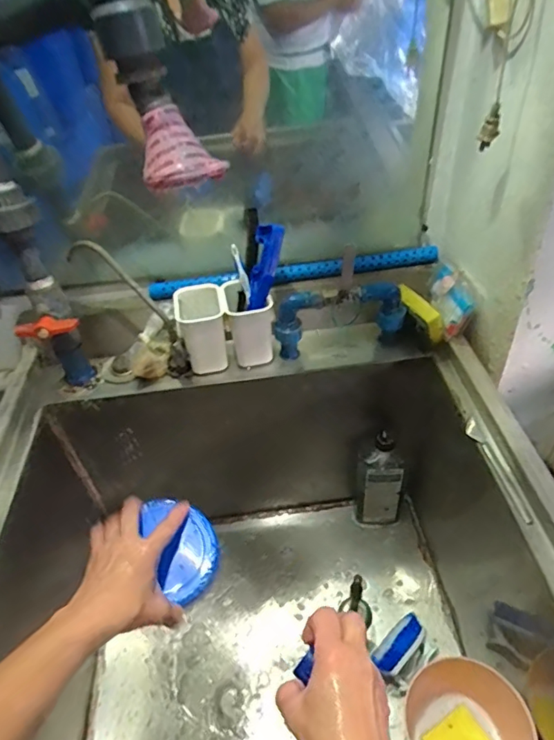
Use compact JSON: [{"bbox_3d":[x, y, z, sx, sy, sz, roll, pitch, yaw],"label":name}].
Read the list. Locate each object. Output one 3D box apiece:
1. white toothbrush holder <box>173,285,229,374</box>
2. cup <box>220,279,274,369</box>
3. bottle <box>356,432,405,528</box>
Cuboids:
[{"bbox_3d":[-0.115,-0.064,0.780,0.072,0.122,0.085,-10,43,-5],"label":"white toothbrush holder"},{"bbox_3d":[-0.043,-0.072,0.787,0.065,0.119,0.068,-14,43,-9],"label":"cup"},{"bbox_3d":[0.190,0.208,0.921,0.085,0.248,0.044,4,43,11],"label":"bottle"}]

